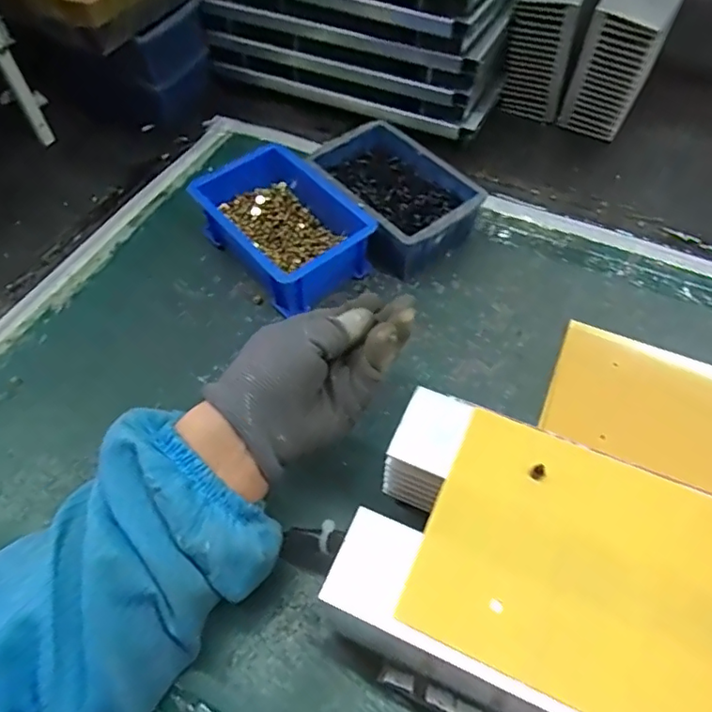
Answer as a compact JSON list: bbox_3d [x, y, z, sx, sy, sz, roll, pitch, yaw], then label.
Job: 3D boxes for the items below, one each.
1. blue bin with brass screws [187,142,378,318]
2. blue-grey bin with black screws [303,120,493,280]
[{"bbox_3d":[-0.063,-0.110,0.491,0.100,0.055,0.150,-33,62,-18],"label":"blue bin with brass screws"},{"bbox_3d":[0.035,-0.141,0.511,0.106,0.053,0.151,-32,61,-17],"label":"blue-grey bin with black screws"}]

